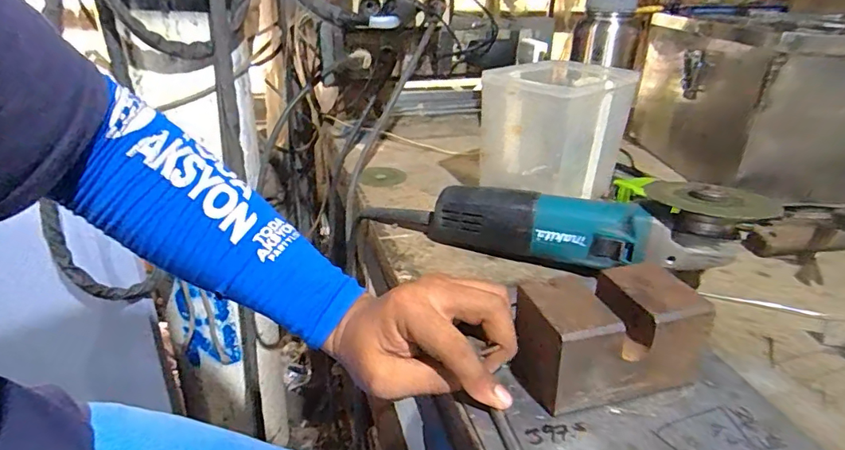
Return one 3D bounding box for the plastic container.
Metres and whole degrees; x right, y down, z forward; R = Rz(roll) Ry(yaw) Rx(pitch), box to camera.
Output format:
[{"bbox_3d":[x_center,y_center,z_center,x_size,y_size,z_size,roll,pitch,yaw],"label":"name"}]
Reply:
[{"bbox_3d":[0.161,-0.118,0.596,0.147,0.125,0.155,15,29,26],"label":"plastic container"}]

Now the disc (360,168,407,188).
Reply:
[{"bbox_3d":[-0.052,-0.067,0.680,0.060,0.007,0.071,15,32,15],"label":"disc"}]

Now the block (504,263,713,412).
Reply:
[{"bbox_3d":[0.120,0.074,0.331,0.117,0.067,0.064,-5,27,-12],"label":"block"}]

